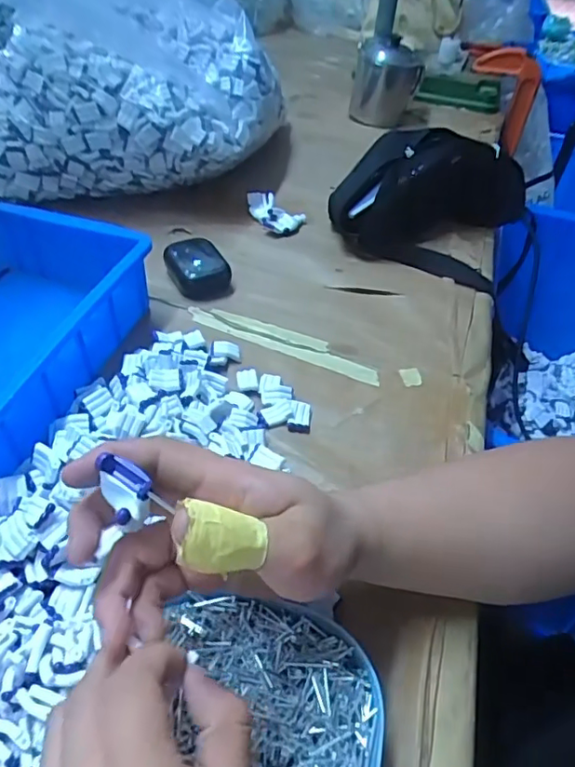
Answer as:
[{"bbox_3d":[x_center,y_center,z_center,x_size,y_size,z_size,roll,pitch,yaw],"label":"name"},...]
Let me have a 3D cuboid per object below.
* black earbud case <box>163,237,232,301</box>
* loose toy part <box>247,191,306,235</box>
[{"bbox_3d":[-0.091,-0.116,0.548,0.054,0.029,0.065,-14,49,-18],"label":"black earbud case"},{"bbox_3d":[-0.022,-0.200,0.637,0.076,0.022,0.045,30,51,21],"label":"loose toy part"}]

